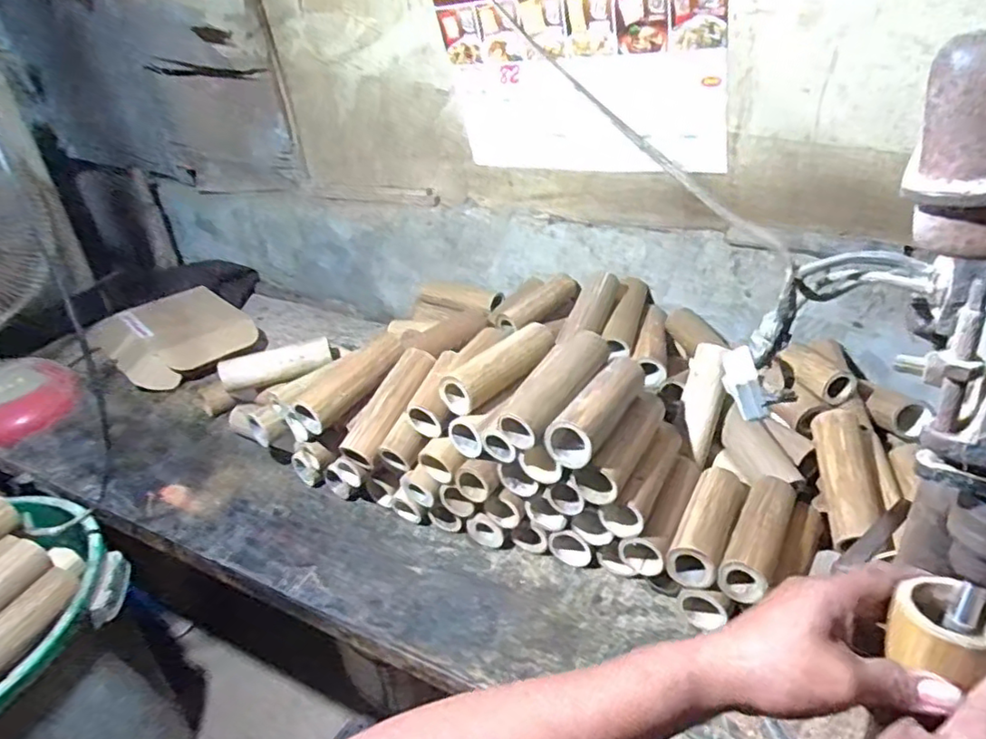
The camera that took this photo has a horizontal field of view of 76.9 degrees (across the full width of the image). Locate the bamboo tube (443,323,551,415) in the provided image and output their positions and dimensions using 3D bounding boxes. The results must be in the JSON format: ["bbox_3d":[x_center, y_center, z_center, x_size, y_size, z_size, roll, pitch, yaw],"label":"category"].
[{"bbox_3d":[0.013,0.000,0.818,0.057,0.063,0.186,21,39,37],"label":"bamboo tube"}]

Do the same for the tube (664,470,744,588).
[{"bbox_3d":[0.263,0.179,0.756,0.056,0.044,0.192,12,35,27],"label":"tube"}]

